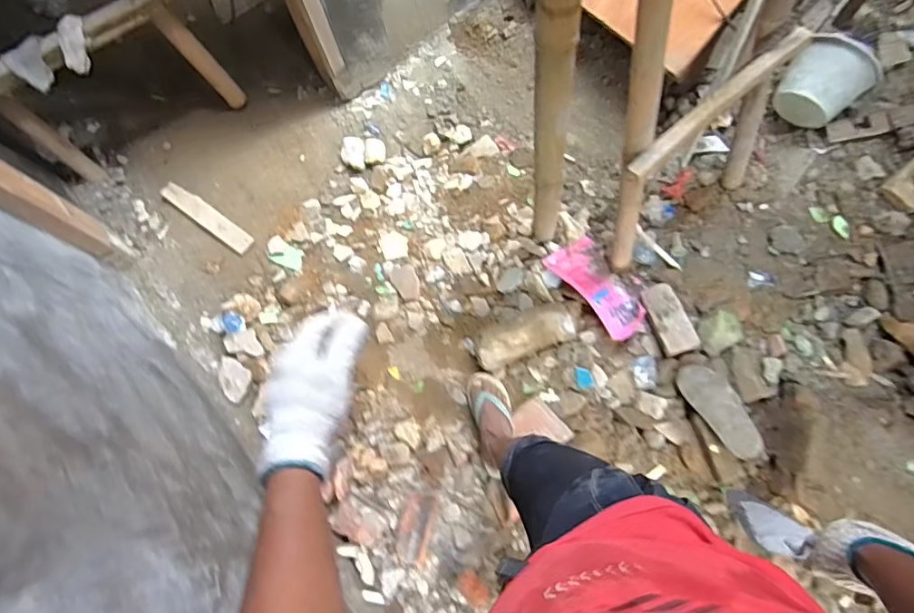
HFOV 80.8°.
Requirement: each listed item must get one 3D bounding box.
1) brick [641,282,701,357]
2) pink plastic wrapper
[{"bbox_3d":[0.618,0.032,1.558,0.110,0.043,0.216,-17,74,1],"label":"brick"},{"bbox_3d":[0.422,-0.058,1.588,0.172,0.062,0.334,-35,74,-5],"label":"pink plastic wrapper"}]

